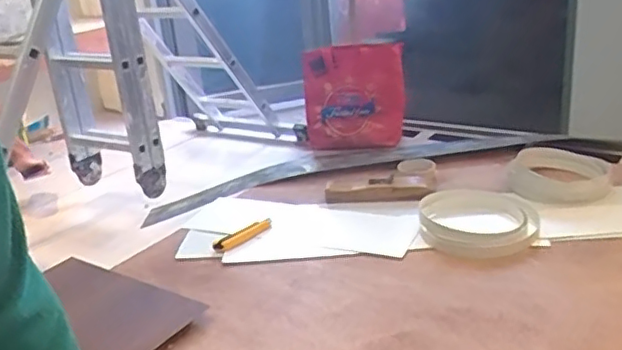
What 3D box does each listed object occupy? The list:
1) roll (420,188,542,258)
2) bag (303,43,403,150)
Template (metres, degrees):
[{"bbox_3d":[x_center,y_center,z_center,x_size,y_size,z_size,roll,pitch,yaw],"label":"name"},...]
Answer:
[{"bbox_3d":[0.309,0.080,1.164,0.213,0.026,0.224,-6,21,2],"label":"roll"},{"bbox_3d":[0.108,-0.193,1.587,0.254,0.249,0.149,-1,23,10],"label":"bag"}]

